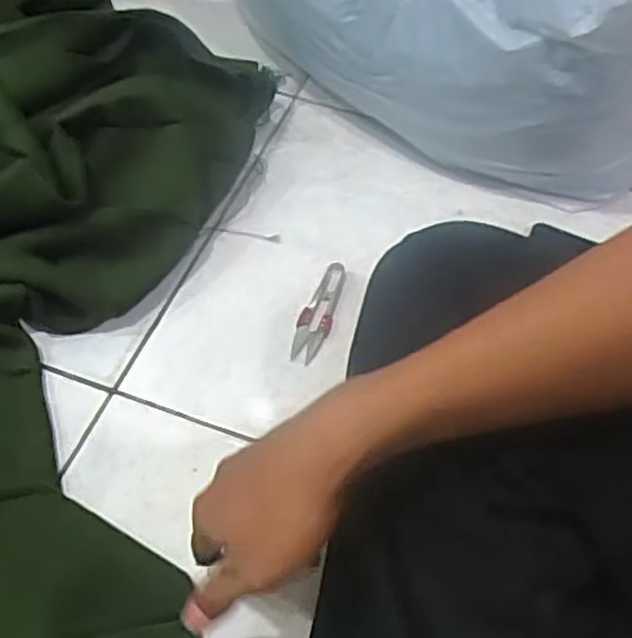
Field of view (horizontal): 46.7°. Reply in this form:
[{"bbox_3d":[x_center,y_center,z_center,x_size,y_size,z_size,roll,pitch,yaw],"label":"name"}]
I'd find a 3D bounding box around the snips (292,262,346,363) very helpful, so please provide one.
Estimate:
[{"bbox_3d":[0.002,-0.007,0.623,0.029,0.008,0.103,12,53,5],"label":"snips"}]

